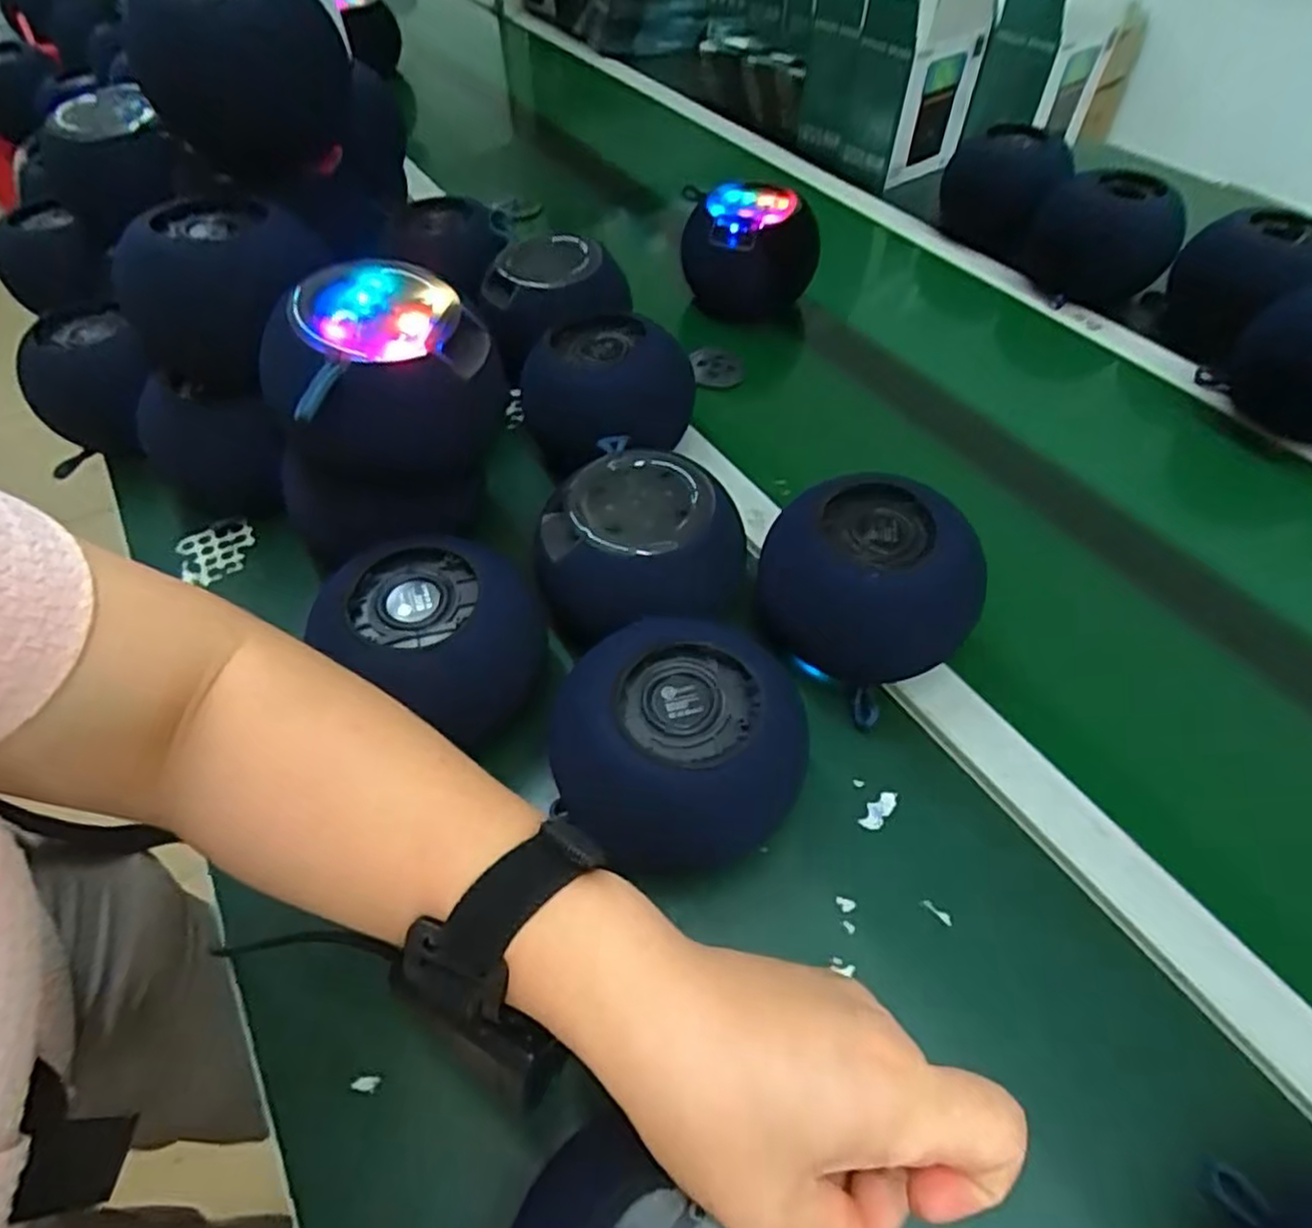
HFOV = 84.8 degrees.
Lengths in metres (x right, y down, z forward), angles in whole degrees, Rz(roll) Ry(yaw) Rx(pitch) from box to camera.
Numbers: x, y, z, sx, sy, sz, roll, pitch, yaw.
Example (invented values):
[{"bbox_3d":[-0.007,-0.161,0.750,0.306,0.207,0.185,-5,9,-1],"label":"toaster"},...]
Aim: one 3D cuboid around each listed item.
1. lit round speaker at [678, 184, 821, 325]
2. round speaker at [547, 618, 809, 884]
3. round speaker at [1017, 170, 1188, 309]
[{"bbox_3d":[0.093,-0.362,0.722,0.133,0.111,0.117,9,53,9],"label":"lit round speaker"},{"bbox_3d":[0.010,0.072,0.388,0.126,0.097,0.124,-1,53,1],"label":"round speaker"},{"bbox_3d":[0.450,-0.383,0.730,0.139,0.106,0.139,-1,53,1],"label":"round speaker"}]

